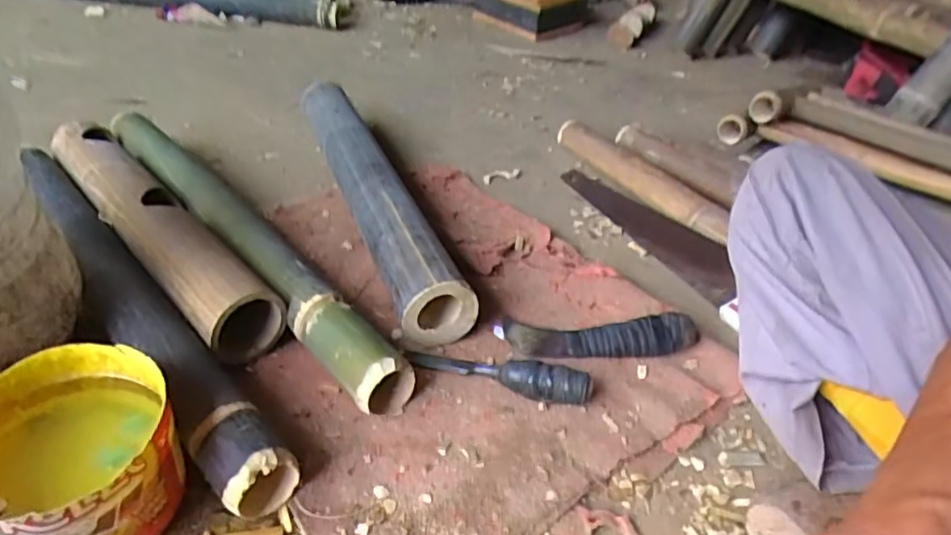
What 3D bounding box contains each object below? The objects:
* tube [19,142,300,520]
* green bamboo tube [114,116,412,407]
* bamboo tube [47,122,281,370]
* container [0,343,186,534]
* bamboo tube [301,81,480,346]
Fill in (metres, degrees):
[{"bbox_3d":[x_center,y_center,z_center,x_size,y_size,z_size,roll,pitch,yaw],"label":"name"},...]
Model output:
[{"bbox_3d":[-0.378,0.014,0.655,0.079,0.085,0.639,-29,49,-36],"label":"tube"},{"bbox_3d":[-0.294,-0.041,0.760,0.059,0.062,0.646,-26,47,-35],"label":"green bamboo tube"},{"bbox_3d":[-0.387,-0.062,0.747,0.081,0.073,0.493,-27,48,-35],"label":"bamboo tube"},{"bbox_3d":[-0.307,0.148,0.479,0.151,0.094,0.146,4,37,-3],"label":"container"},{"bbox_3d":[-0.150,-0.126,0.875,0.082,0.085,0.622,-11,40,-20],"label":"bamboo tube"}]

